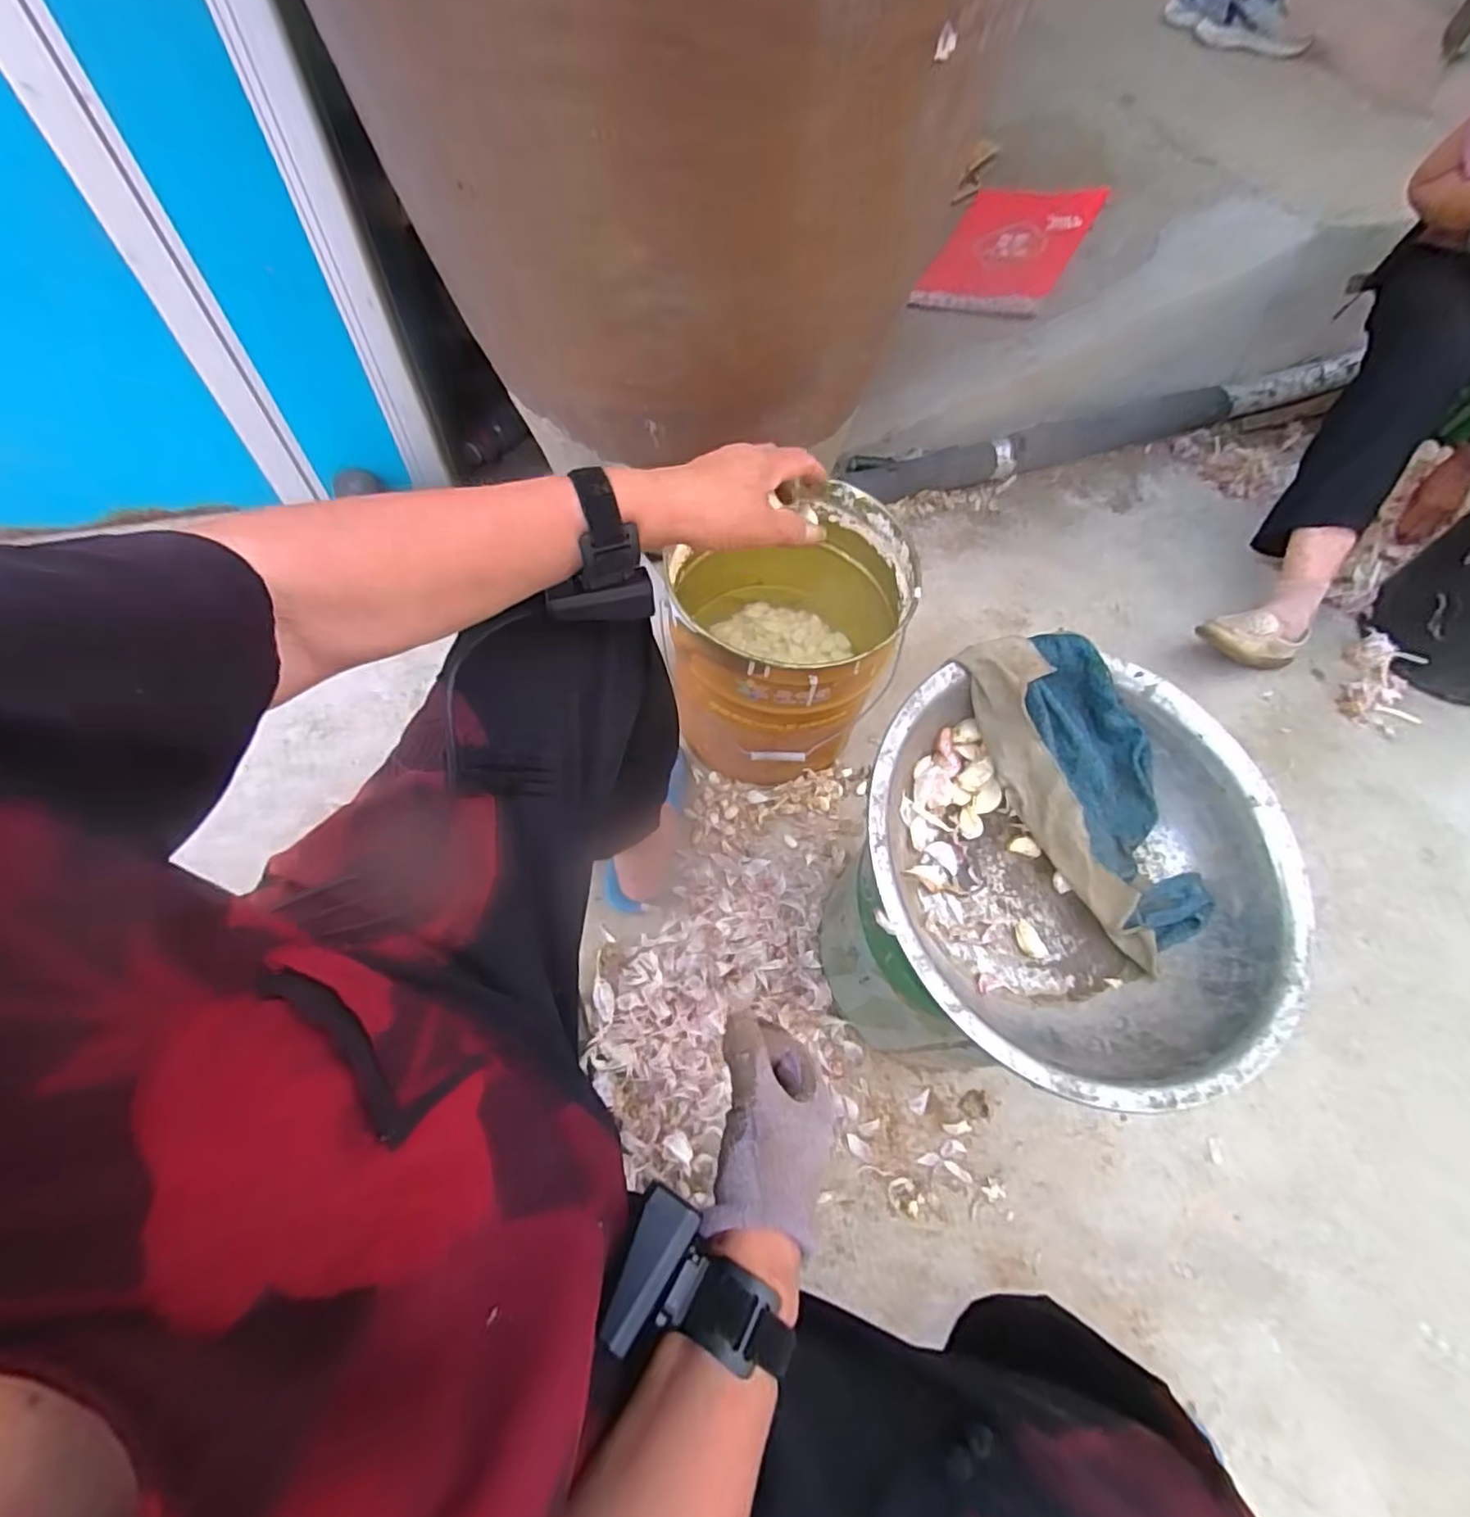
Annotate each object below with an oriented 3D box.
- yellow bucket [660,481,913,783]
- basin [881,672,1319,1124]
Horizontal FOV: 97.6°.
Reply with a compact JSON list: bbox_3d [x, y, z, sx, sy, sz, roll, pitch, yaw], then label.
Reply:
[{"bbox_3d":[0.063,-0.164,0.903,0.290,0.311,0.313,2,62,-3],"label":"yellow bucket"},{"bbox_3d":[0.268,0.095,0.517,0.339,0.134,0.313,2,62,-3],"label":"basin"}]

